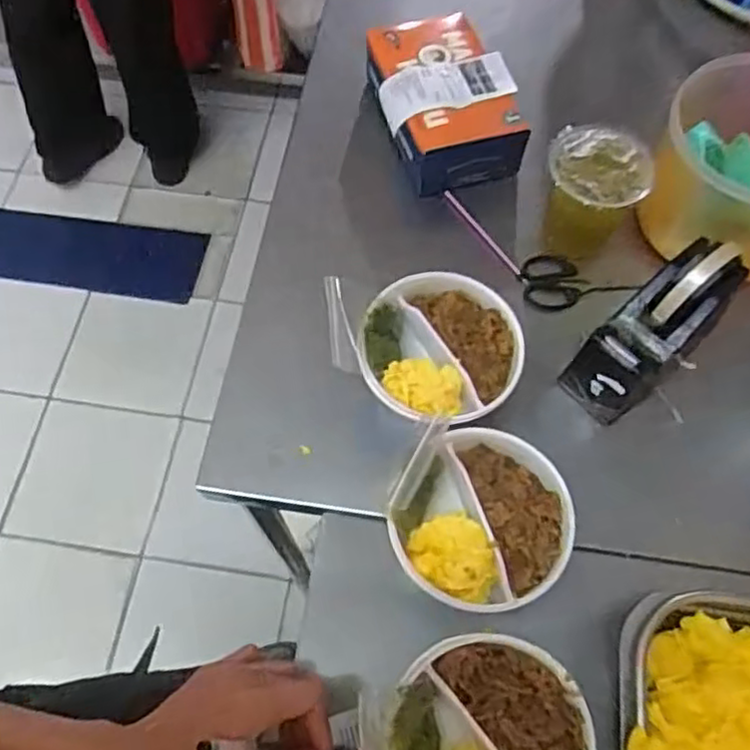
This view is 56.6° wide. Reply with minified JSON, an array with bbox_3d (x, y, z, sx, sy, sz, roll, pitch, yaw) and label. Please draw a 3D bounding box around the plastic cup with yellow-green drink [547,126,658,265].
[{"bbox_3d":[0.194,-0.162,0.637,0.086,0.101,0.076,25,67,11],"label":"plastic cup with yellow-green drink"}]

